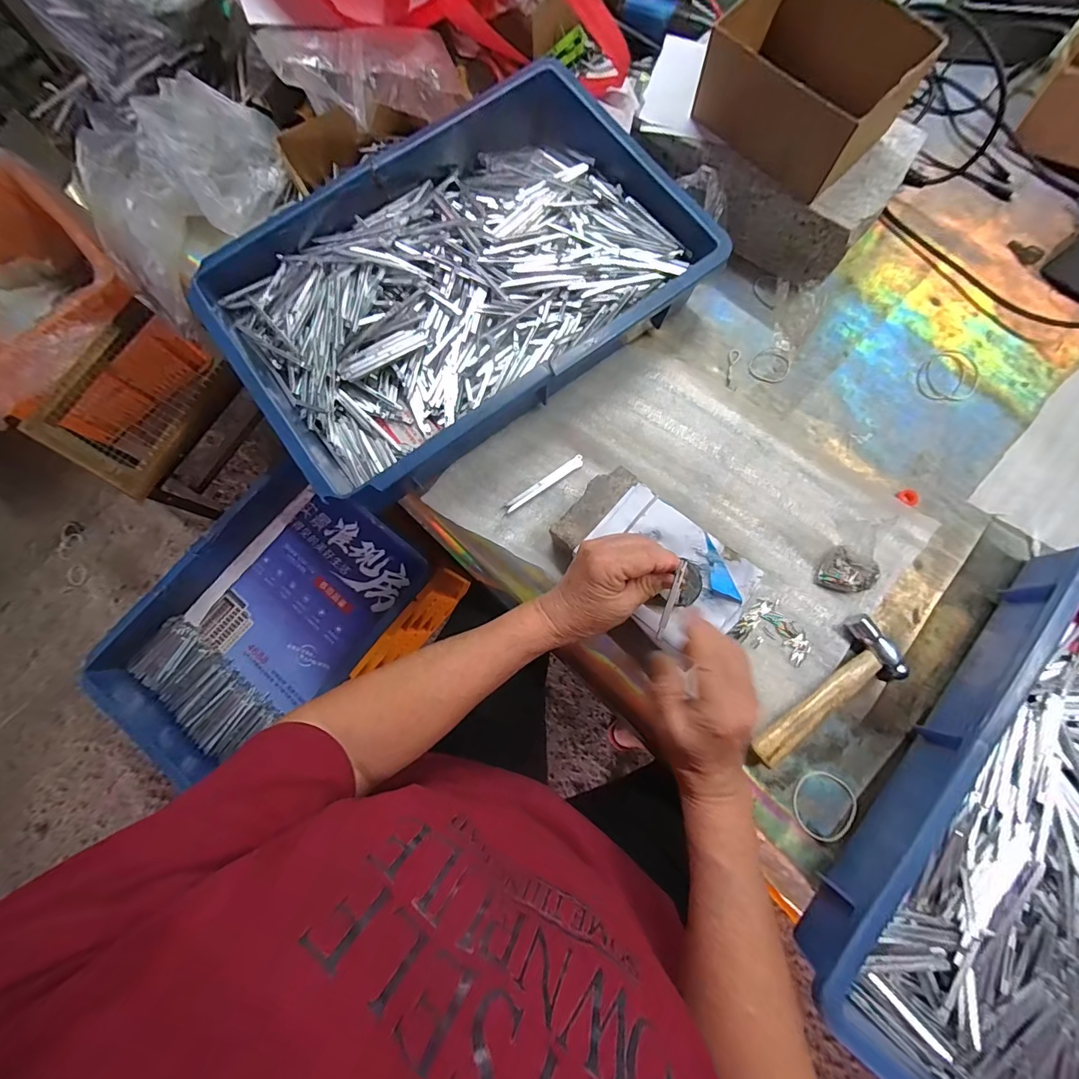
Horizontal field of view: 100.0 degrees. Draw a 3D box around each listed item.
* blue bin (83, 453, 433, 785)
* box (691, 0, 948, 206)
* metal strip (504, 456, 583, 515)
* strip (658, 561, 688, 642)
[{"bbox_3d":[-0.396,0.124,0.667,0.275,0.099,0.425,36,81,8],"label":"blue bin"},{"bbox_3d":[0.238,-0.398,0.397,0.111,0.073,0.163,-43,80,-7],"label":"box"},{"bbox_3d":[0.006,-0.055,0.451,0.091,0.004,0.011,-34,79,-6],"label":"metal strip"},{"bbox_3d":[0.094,0.043,0.322,0.006,0.004,0.058,21,87,6],"label":"strip"}]

